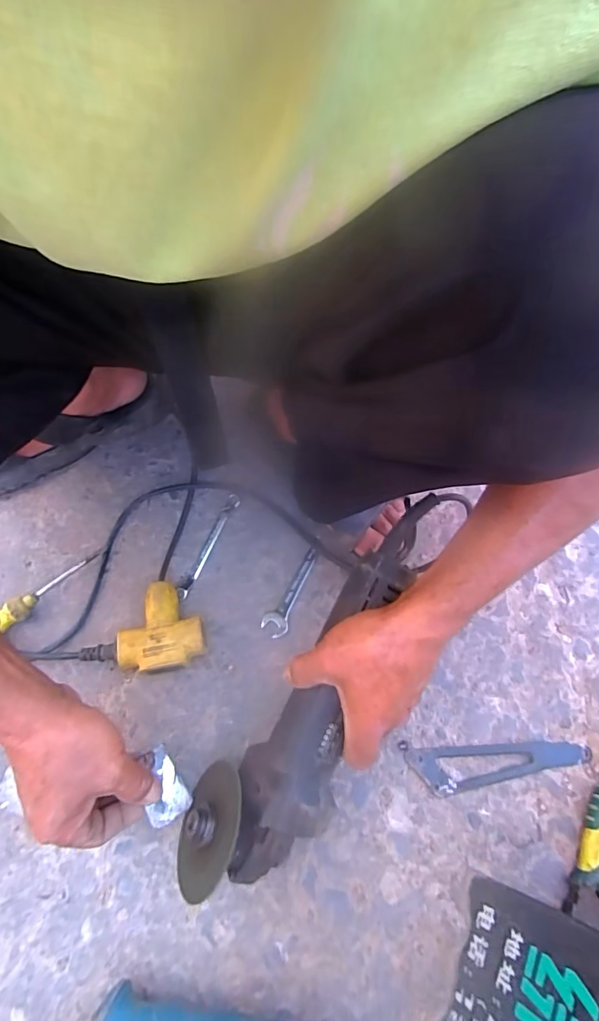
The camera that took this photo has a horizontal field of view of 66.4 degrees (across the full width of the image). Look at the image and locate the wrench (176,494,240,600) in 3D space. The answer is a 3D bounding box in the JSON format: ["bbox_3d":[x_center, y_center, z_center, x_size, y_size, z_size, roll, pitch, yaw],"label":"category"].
[{"bbox_3d":[-0.104,0.040,0.530,0.014,0.006,0.134,23,68,10],"label":"wrench"}]

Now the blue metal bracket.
[{"bbox_3d":[0.190,0.241,0.437,0.179,0.006,0.042,-3,66,-1],"label":"blue metal bracket"}]

